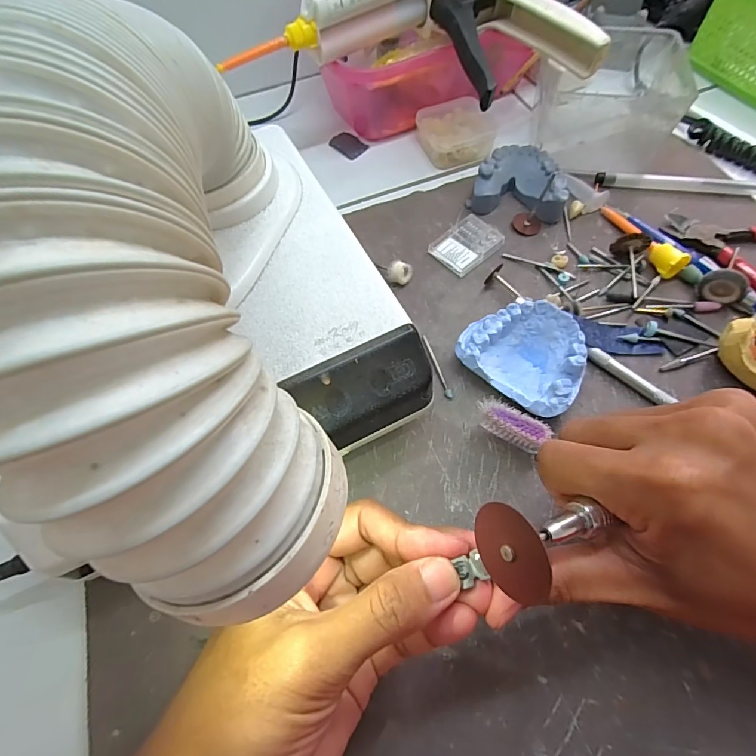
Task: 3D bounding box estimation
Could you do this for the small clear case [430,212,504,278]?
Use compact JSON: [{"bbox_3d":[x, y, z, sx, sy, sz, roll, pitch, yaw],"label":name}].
[{"bbox_3d":[0.064,-0.096,0.302,0.046,0.006,0.036,-40,67,-15],"label":"small clear case"}]

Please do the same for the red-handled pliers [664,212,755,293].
[{"bbox_3d":[0.269,-0.096,0.284,0.106,0.016,0.100,-25,64,-9],"label":"red-handled pliers"}]

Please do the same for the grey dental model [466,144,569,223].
[{"bbox_3d":[0.107,-0.144,0.313,0.065,0.025,0.056,18,66,12],"label":"grey dental model"}]

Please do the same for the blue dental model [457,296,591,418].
[{"bbox_3d":[0.087,-0.013,0.245,0.067,0.029,0.056,39,72,20],"label":"blue dental model"}]

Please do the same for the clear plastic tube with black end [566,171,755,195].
[{"bbox_3d":[0.221,-0.147,0.316,0.141,0.010,0.012,10,64,9],"label":"clear plastic tube with black end"}]

